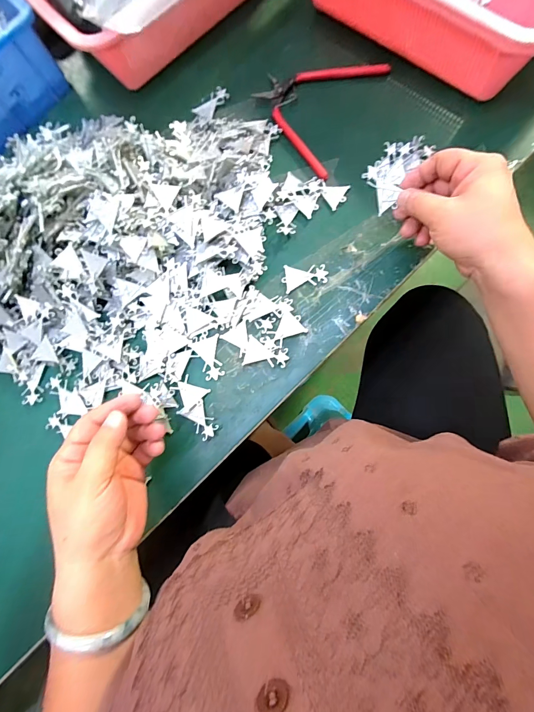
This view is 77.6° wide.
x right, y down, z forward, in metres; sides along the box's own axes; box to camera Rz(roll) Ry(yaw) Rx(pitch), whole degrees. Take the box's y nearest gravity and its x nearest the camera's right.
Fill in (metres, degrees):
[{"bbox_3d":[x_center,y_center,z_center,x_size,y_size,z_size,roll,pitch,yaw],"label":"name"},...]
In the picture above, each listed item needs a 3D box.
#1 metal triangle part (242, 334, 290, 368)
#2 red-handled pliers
[{"bbox_3d":[0.000,-0.001,0.326,0.041,0.008,0.028,13,83,7],"label":"metal triangle part"},{"bbox_3d":[0.048,-0.282,0.369,0.118,0.007,0.149,29,85,9],"label":"red-handled pliers"}]

